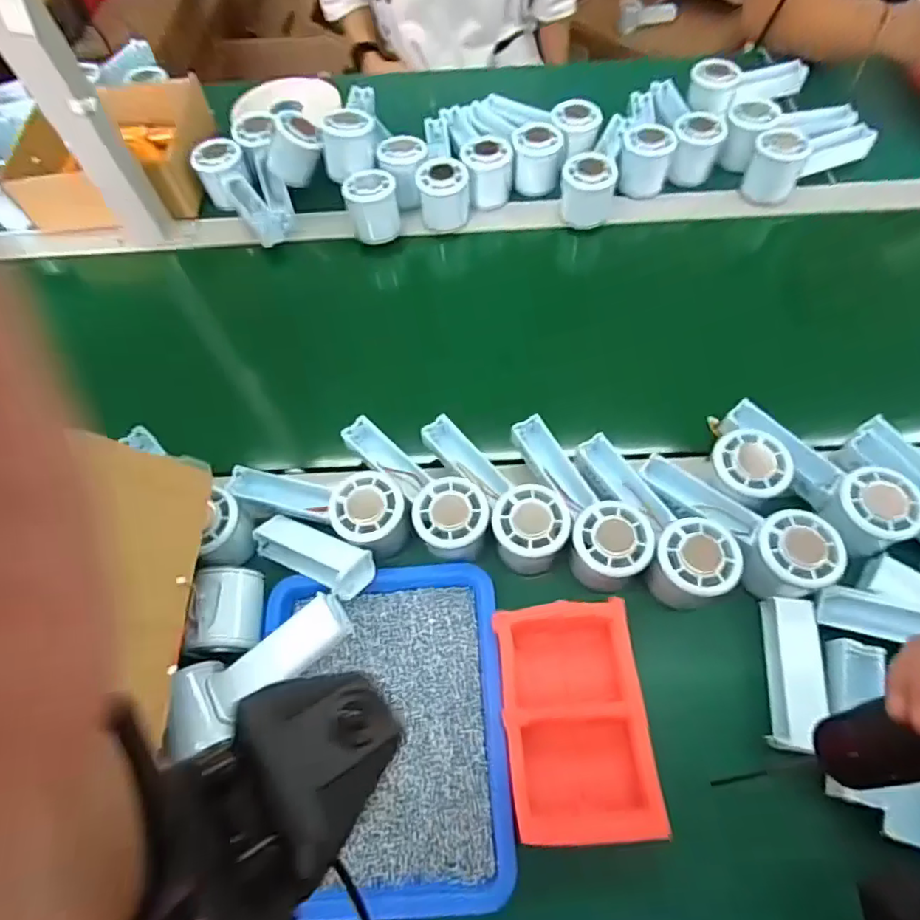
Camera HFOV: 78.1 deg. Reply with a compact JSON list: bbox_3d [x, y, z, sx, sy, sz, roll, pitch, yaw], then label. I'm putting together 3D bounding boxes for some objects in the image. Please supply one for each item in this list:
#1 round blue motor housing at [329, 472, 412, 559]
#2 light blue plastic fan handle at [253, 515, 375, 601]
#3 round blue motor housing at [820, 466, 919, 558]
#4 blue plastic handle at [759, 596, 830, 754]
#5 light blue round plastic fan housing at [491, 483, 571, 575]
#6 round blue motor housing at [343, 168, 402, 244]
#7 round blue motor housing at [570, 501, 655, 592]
[{"bbox_3d":[-0.070,0.044,0.452,0.055,0.047,0.056,-23,63,-9],"label":"round blue motor housing"},{"bbox_3d":[-0.114,0.072,0.439,0.101,0.027,0.039,16,62,32],"label":"light blue plastic fan handle"},{"bbox_3d":[0.303,0.042,0.430,0.059,0.059,0.057,0,61,3],"label":"round blue motor housing"},{"bbox_3d":[0.237,0.150,0.399,0.032,0.025,0.099,8,62,7],"label":"blue plastic handle"},{"bbox_3d":[0.054,0.058,0.448,0.055,0.070,0.055,-1,61,2],"label":"light blue round plastic fan housing"},{"bbox_3d":[-0.097,-0.287,0.639,0.055,0.056,0.059,-1,61,2],"label":"round blue motor housing"},{"bbox_3d":[0.113,0.069,0.435,0.054,0.072,0.056,-1,61,2],"label":"round blue motor housing"}]

